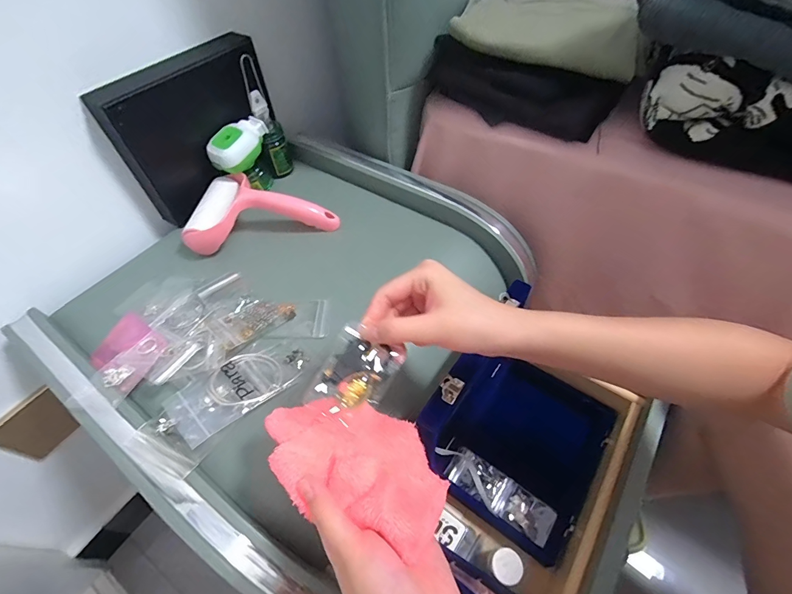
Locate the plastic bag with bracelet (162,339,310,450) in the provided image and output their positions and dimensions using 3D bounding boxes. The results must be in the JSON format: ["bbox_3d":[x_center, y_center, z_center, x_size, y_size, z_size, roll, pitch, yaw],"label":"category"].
[{"bbox_3d":[-0.144,0.079,0.352,0.066,0.011,0.118,31,49,32],"label":"plastic bag with bracelet"}]

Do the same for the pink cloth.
[{"bbox_3d":[-0.028,0.111,0.267,0.129,0.046,0.080,21,58,19],"label":"pink cloth"}]

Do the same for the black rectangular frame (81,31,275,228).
[{"bbox_3d":[-0.245,-0.218,0.482,0.212,0.150,0.040,-41,50,-18],"label":"black rectangular frame"}]

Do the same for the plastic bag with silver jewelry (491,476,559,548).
[{"bbox_3d":[0.152,0.255,0.451,0.068,0.014,0.044,30,61,24],"label":"plastic bag with silver jewelry"}]

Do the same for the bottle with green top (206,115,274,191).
[{"bbox_3d":[-0.198,-0.180,0.508,0.044,0.087,0.075,26,60,22],"label":"bottle with green top"}]

